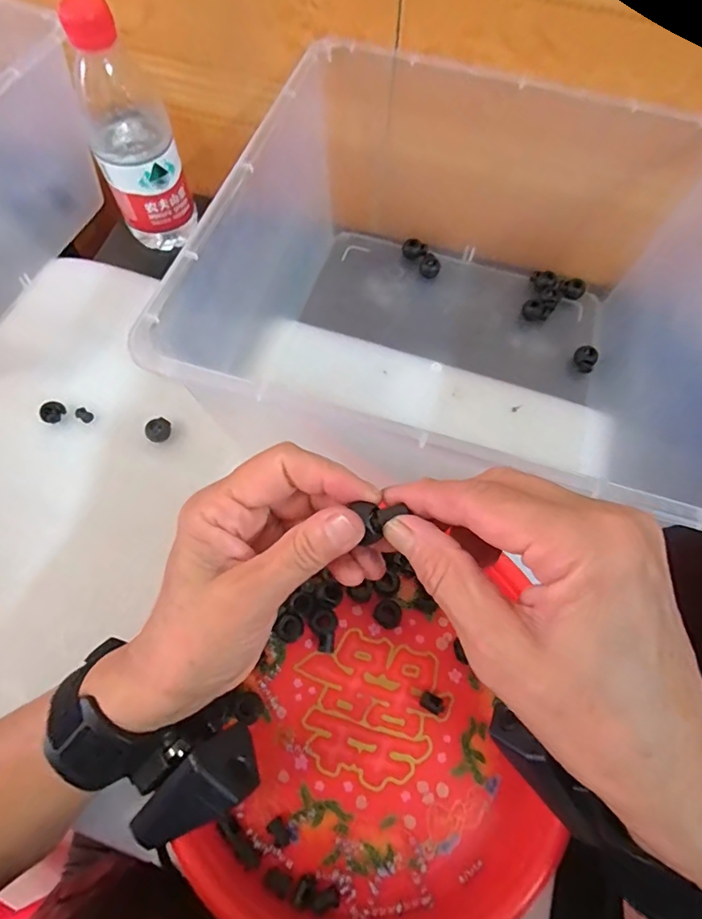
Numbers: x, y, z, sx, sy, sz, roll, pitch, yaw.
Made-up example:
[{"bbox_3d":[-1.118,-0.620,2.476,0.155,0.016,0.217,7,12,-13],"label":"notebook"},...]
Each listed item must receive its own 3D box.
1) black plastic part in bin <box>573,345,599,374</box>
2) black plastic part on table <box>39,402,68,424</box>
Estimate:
[{"bbox_3d":[0.193,-0.083,0.417,0.018,0.012,0.020,28,68,12],"label":"black plastic part in bin"},{"bbox_3d":[-0.225,-0.036,0.381,0.011,0.010,0.017,36,70,15],"label":"black plastic part on table"}]

